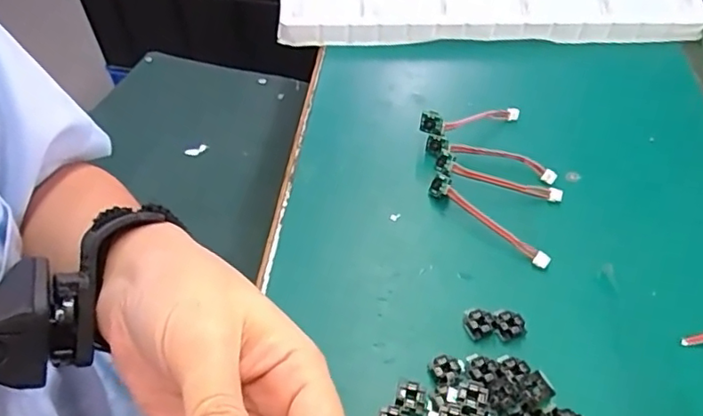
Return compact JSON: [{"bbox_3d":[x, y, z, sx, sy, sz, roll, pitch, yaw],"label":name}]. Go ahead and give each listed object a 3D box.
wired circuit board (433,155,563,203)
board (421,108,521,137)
[{"bbox_3d":[0.096,-0.018,0.382,0.082,0.010,0.012,16,49,-3],"label":"wired circuit board"},{"bbox_3d":[0.086,-0.065,0.421,0.080,0.015,0.016,-14,48,-28],"label":"board"}]

